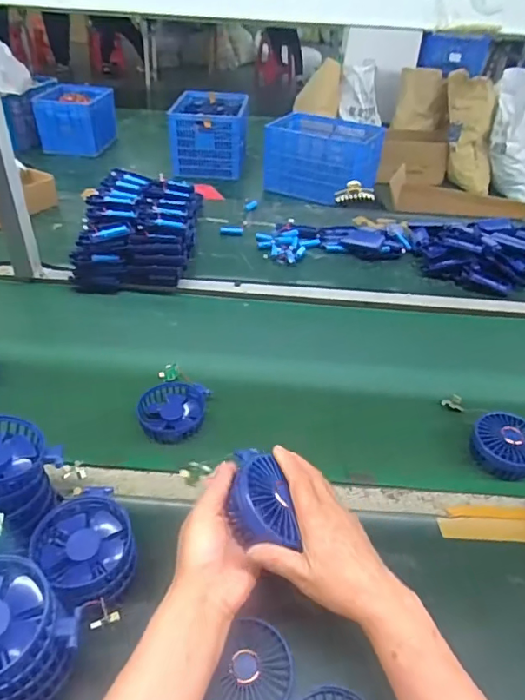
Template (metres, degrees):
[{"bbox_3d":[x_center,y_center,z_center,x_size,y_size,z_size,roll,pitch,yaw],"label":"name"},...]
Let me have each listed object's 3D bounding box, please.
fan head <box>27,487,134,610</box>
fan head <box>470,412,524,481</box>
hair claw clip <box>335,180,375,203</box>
[{"bbox_3d":[-0.169,0.189,0.473,0.090,0.033,0.101,-24,46,-30],"label":"fan head"},{"bbox_3d":[0.317,0.125,0.638,0.089,0.044,0.086,2,39,-1],"label":"fan head"},{"bbox_3d":[0.259,-0.440,1.375,0.105,0.055,0.054,13,40,13],"label":"hair claw clip"}]

